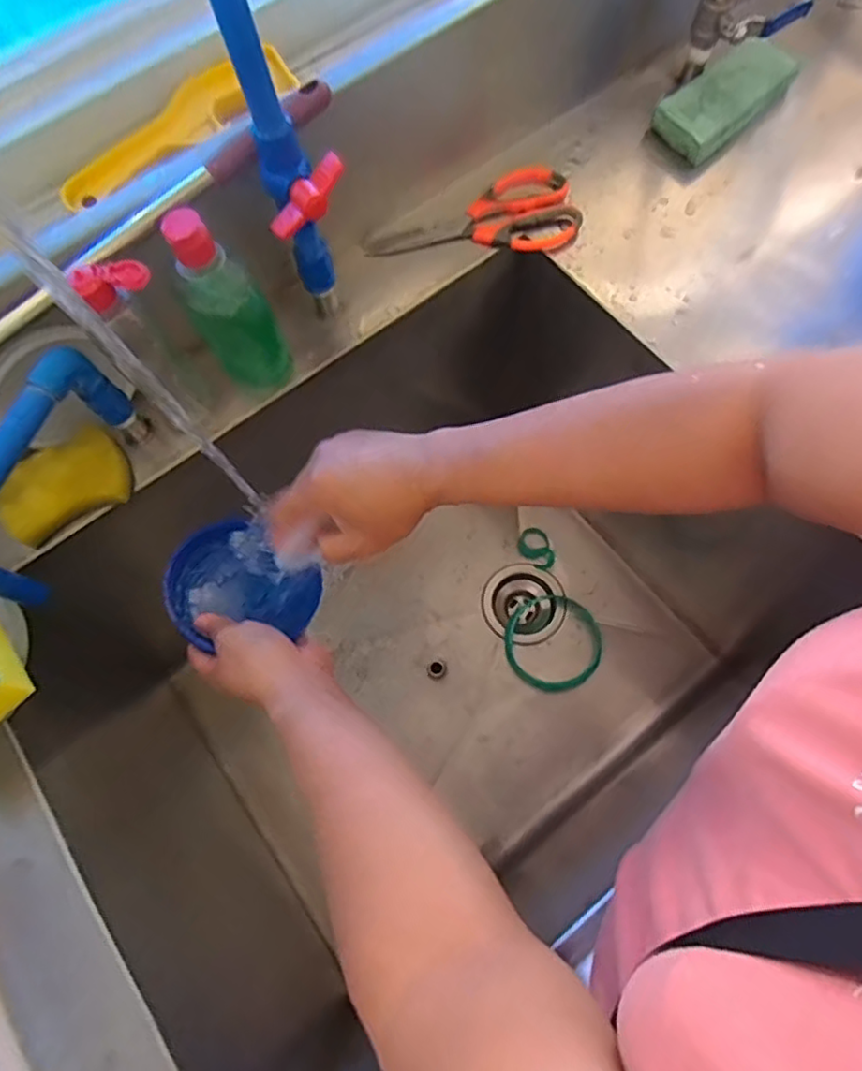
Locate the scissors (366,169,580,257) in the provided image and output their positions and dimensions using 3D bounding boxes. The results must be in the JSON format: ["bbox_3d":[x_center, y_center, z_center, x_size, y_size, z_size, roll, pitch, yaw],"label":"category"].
[{"bbox_3d":[0.042,-0.297,0.593,0.197,0.014,0.086,-15,71,-3],"label":"scissors"}]

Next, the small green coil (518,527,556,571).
[{"bbox_3d":[0.154,0.019,0.893,0.062,0.004,0.043,44,91,0],"label":"small green coil"}]

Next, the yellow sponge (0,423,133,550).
[{"bbox_3d":[-0.298,-0.042,0.503,0.103,0.024,0.064,-30,72,-8],"label":"yellow sponge"}]

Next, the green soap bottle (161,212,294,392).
[{"bbox_3d":[-0.156,-0.177,0.489,0.056,0.170,0.049,-33,72,-9],"label":"green soap bottle"}]

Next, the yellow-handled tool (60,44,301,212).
[{"bbox_3d":[-0.188,-0.302,0.455,0.189,0.037,0.027,-34,73,-9],"label":"yellow-handled tool"}]

